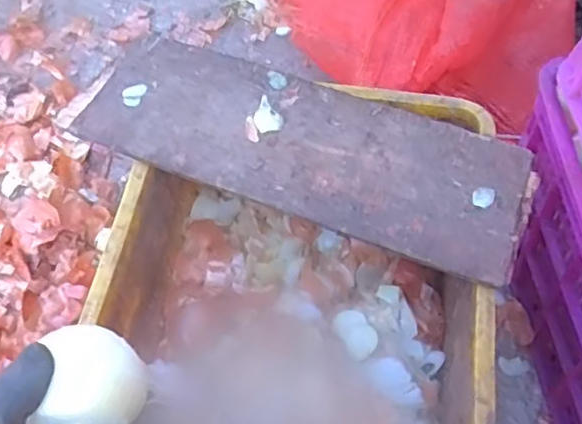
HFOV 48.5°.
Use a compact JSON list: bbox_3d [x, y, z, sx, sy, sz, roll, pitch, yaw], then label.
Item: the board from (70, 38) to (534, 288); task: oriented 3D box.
[{"bbox_3d":[0.014,-0.070,0.666,0.444,0.015,0.164,21,62,13],"label":"board"}]

